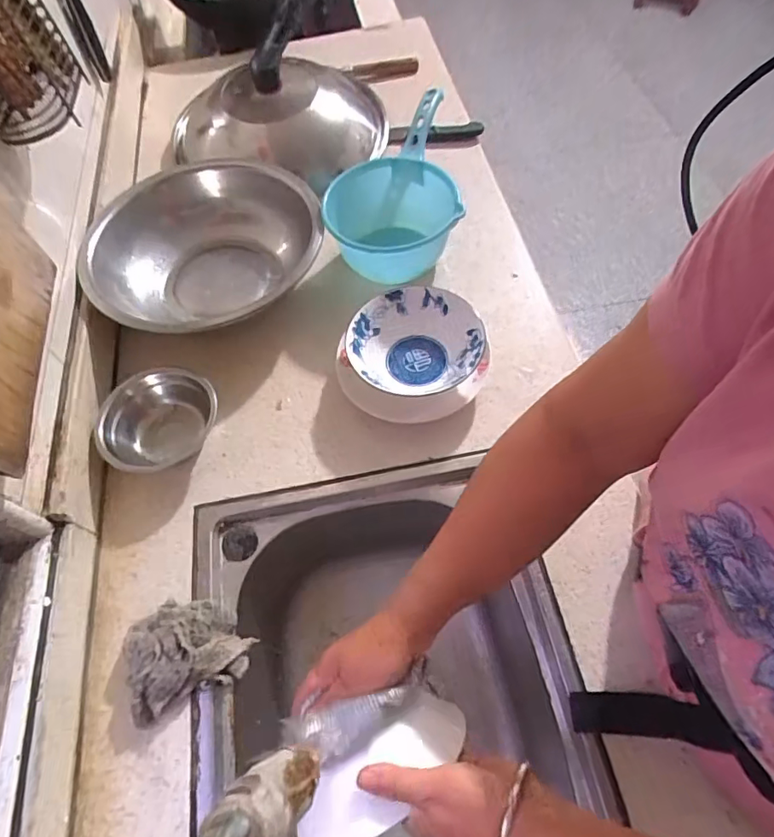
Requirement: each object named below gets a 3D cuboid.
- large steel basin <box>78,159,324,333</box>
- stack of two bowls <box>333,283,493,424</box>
[{"bbox_3d":[-0.232,-0.223,0.704,0.286,0.088,0.295,-2,59,3],"label":"large steel basin"},{"bbox_3d":[0.029,-0.072,0.627,0.170,0.067,0.158,-29,62,-13],"label":"stack of two bowls"}]

